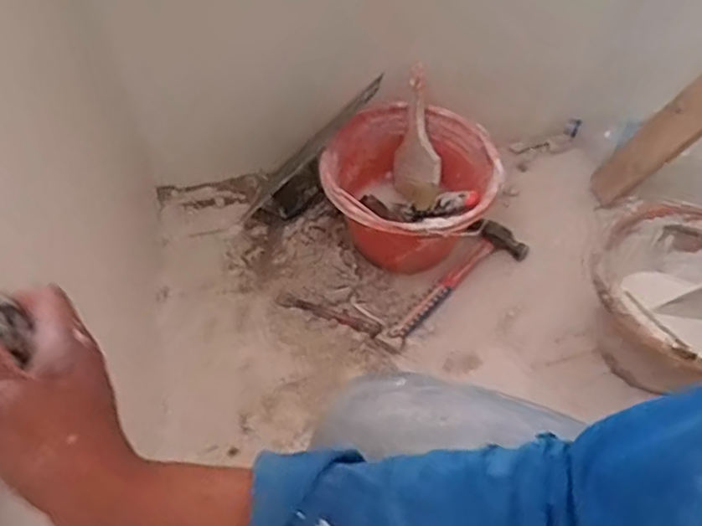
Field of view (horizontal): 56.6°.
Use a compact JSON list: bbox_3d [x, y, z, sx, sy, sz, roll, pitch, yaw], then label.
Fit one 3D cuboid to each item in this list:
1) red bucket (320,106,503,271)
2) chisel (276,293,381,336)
[{"bbox_3d":[0.083,-0.102,0.959,0.246,0.150,0.247,3,54,1],"label":"red bucket"},{"bbox_3d":[-0.033,0.071,0.924,0.154,0.010,0.023,19,56,12],"label":"chisel"}]

